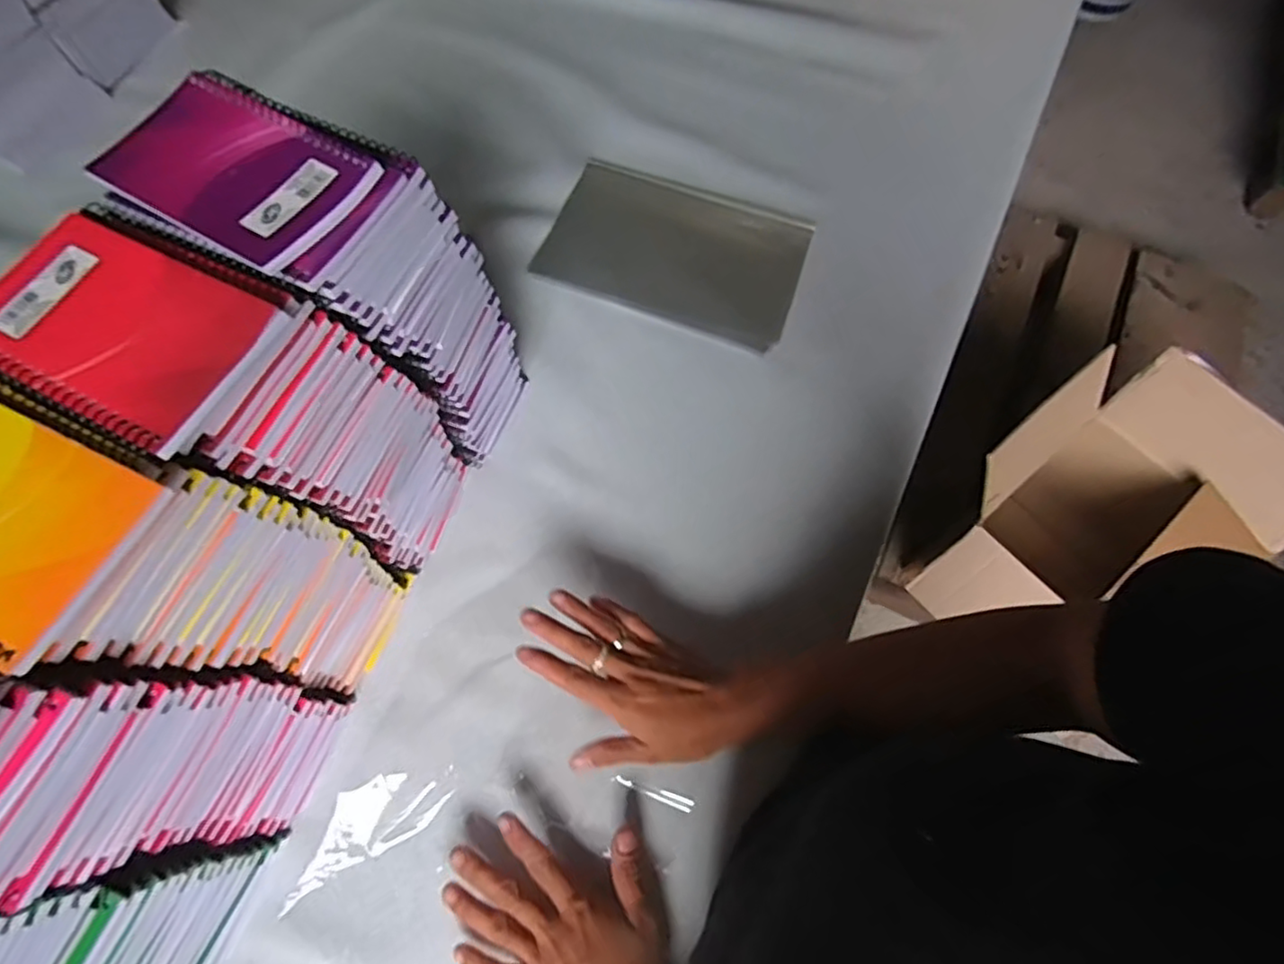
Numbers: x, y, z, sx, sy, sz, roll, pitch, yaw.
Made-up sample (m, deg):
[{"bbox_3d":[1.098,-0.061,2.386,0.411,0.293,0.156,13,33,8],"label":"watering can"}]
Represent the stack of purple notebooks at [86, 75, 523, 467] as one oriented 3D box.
[{"bbox_3d":[-0.193,-0.116,0.450,0.142,0.281,0.121,19,70,8],"label":"stack of purple notebooks"}]

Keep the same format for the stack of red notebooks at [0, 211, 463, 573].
[{"bbox_3d":[-0.228,-0.029,0.417,0.140,0.280,0.109,21,70,6],"label":"stack of red notebooks"}]

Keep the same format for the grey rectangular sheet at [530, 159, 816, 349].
[{"bbox_3d":[0.036,-0.241,0.651,0.255,0.009,0.164,22,70,9],"label":"grey rectangular sheet"}]

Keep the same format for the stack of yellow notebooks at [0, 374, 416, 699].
[{"bbox_3d":[-0.269,0.055,0.380,0.140,0.280,0.102,16,70,7],"label":"stack of yellow notebooks"}]

